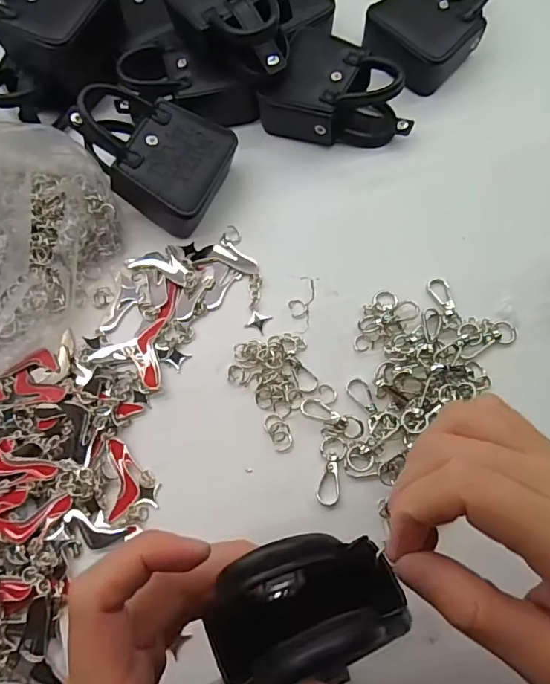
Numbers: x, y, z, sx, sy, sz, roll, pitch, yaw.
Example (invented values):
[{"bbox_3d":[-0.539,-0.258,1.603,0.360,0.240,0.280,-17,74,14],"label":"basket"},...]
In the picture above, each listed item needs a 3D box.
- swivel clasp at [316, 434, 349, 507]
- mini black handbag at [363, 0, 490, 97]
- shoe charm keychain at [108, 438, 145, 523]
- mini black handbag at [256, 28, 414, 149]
[{"bbox_3d":[0.033,0.075,0.283,0.016,0.004,0.039,7,71,6],"label":"swivel clasp"},{"bbox_3d":[0.125,-0.247,0.382,0.117,0.036,0.076,-41,72,-10],"label":"mini black handbag"},{"bbox_3d":[-0.089,0.080,0.287,0.018,0.004,0.046,-8,70,1],"label":"shoe charm keychain"},{"bbox_3d":[0.044,-0.184,0.358,0.095,0.041,0.075,26,74,13],"label":"mini black handbag"}]

